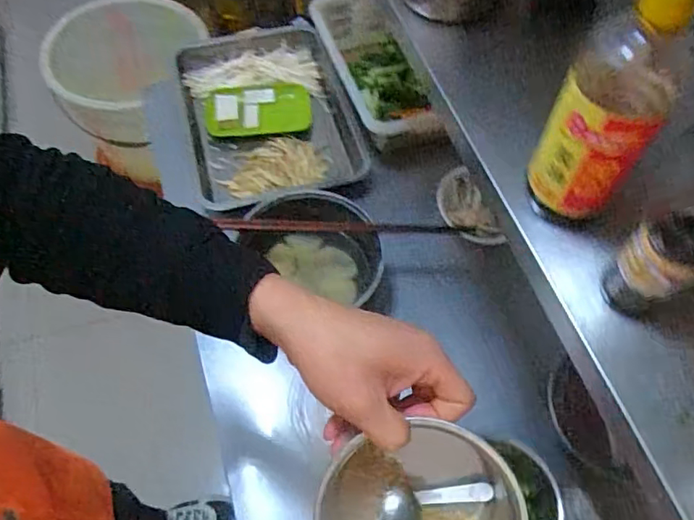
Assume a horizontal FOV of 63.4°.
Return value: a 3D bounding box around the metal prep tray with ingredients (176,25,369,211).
[{"bbox_3d":[-0.141,-0.266,1.002,0.288,0.049,0.388,-12,62,-9],"label":"metal prep tray with ingredients"}]

